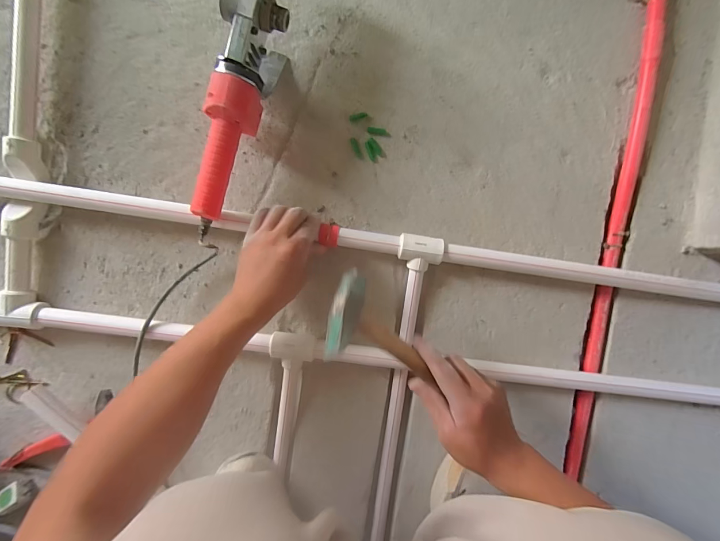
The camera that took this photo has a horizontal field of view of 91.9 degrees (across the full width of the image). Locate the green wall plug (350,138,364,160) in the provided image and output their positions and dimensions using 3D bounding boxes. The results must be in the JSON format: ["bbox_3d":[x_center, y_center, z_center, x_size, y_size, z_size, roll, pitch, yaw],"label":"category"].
[{"bbox_3d":[-0.005,-0.169,0.484,0.010,0.004,0.031,-26,95,0],"label":"green wall plug"}]

